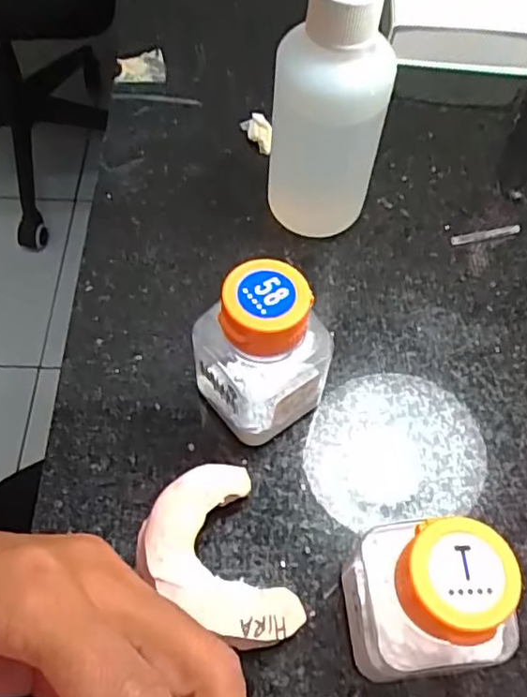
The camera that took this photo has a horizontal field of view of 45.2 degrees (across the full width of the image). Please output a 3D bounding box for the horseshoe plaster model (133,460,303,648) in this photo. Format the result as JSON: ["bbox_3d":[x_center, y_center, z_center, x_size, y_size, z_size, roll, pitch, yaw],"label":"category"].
[{"bbox_3d":[-0.017,0.074,0.219,0.044,0.025,0.062,-19,62,-13],"label":"horseshoe plaster model"}]

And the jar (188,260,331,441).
[{"bbox_3d":[-0.002,0.004,0.233,0.043,0.073,0.037,37,65,18],"label":"jar"}]

